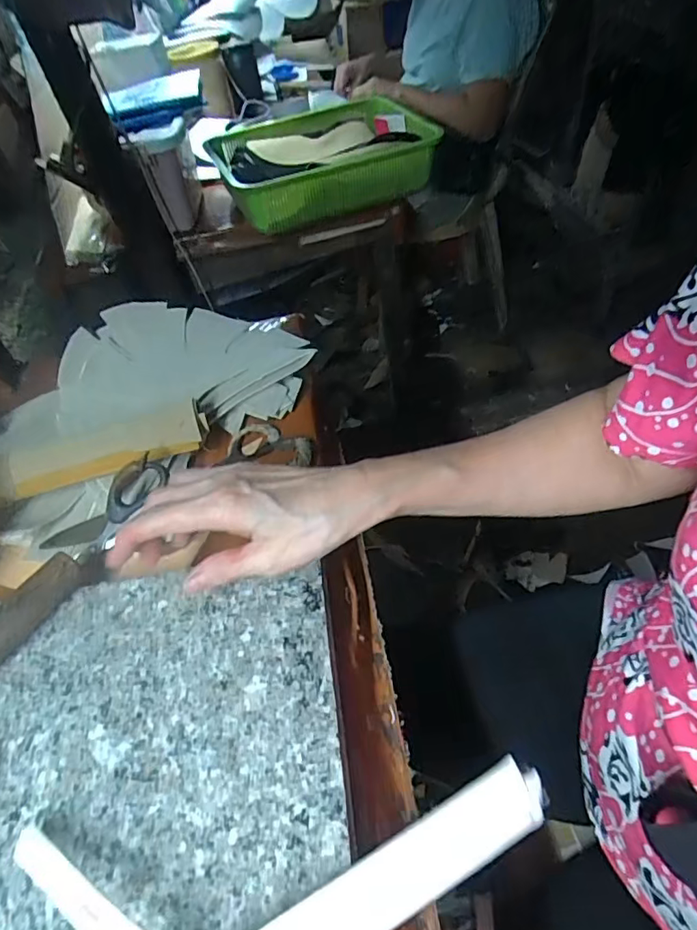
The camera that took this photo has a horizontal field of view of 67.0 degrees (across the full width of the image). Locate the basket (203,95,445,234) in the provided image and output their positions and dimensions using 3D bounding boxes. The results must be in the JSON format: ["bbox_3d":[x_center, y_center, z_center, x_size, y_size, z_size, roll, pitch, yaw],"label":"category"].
[{"bbox_3d":[-0.059,-0.621,1.076,0.403,0.110,0.356,-22,50,-8],"label":"basket"}]

